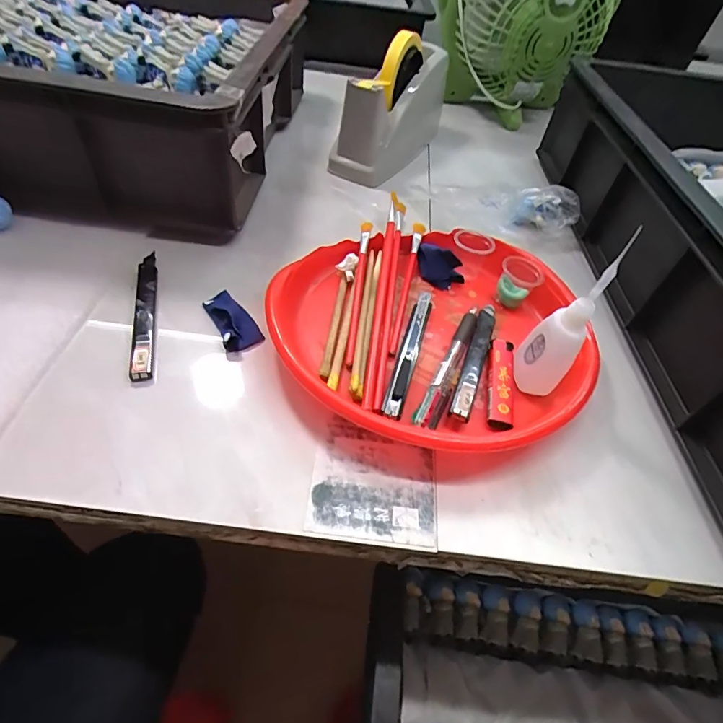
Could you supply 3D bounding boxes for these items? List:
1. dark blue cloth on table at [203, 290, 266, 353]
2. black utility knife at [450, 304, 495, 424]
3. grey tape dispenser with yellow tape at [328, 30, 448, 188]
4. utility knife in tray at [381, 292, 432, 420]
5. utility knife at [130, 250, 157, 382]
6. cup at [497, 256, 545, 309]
[{"bbox_3d":[-0.104,-0.035,0.360,0.030,0.014,0.065,-21,56,-23],"label":"dark blue cloth on table"},{"bbox_3d":[0.090,-0.006,0.349,0.015,0.013,0.128,21,51,9],"label":"black utility knife"},{"bbox_3d":[0.042,-0.322,0.557,0.078,0.117,0.203,22,51,11],"label":"grey tape dispenser with yellow tape"},{"bbox_3d":[0.038,-0.014,0.351,0.016,0.010,0.132,17,50,6],"label":"utility knife in tray"},{"bbox_3d":[-0.171,-0.040,0.355,0.016,0.015,0.133,-7,52,-14],"label":"utility knife"},{"bbox_3d":[0.141,-0.071,0.400,0.035,0.032,0.038,4,50,-5],"label":"cup"}]

